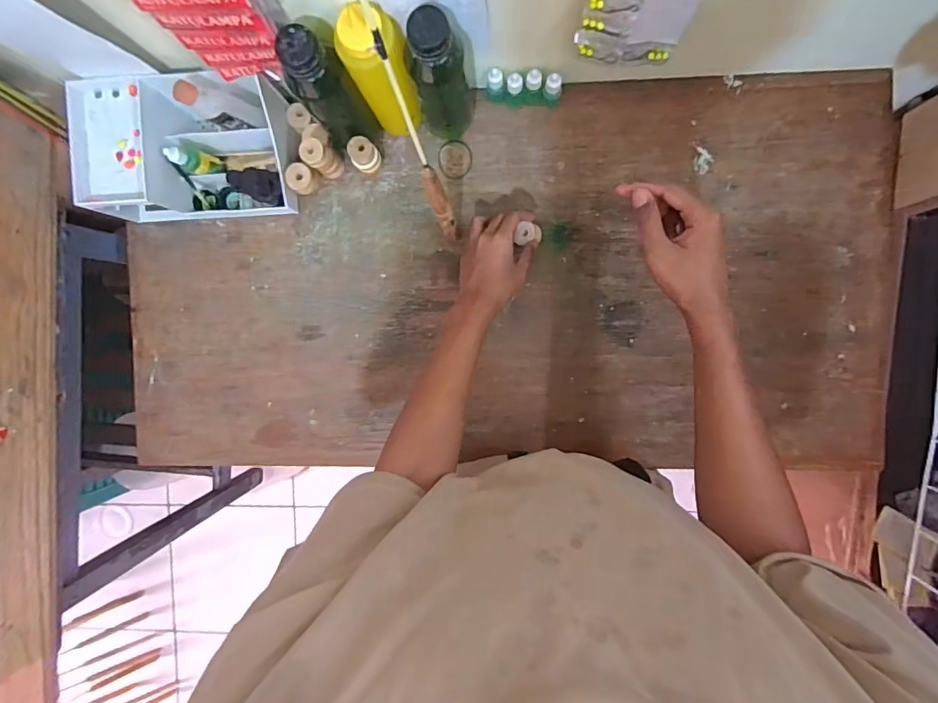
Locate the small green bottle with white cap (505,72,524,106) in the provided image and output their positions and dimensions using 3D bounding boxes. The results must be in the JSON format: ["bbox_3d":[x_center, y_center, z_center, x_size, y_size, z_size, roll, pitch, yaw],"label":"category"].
[{"bbox_3d":[0.057,-0.324,0.603,0.020,0.054,0.016,2,93,3],"label":"small green bottle with white cap"}]

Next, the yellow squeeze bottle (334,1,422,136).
[{"bbox_3d":[-0.093,-0.303,0.538,0.063,0.192,0.063,-18,91,6],"label":"yellow squeeze bottle"}]

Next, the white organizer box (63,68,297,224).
[{"bbox_3d":[-0.346,-0.252,0.603,0.236,0.118,0.146,-2,93,3],"label":"white organizer box"}]

